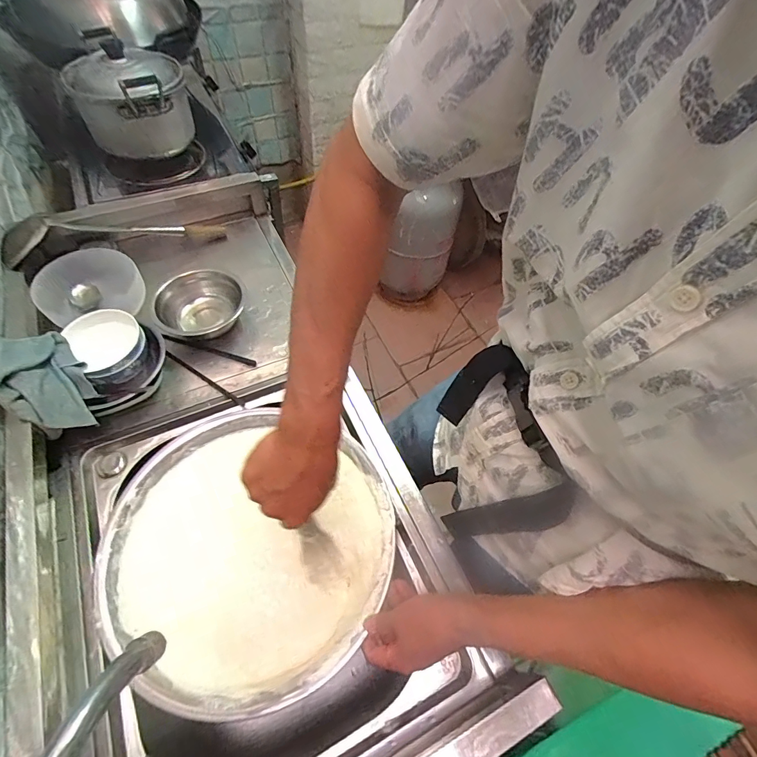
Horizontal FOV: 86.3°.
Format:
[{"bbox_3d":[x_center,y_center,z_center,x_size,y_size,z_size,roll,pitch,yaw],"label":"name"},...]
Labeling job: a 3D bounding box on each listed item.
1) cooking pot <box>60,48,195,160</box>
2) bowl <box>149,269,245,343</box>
[{"bbox_3d":[-0.506,-0.571,0.848,0.192,0.164,0.200,-13,58,-12],"label":"cooking pot"},{"bbox_3d":[-0.306,-0.121,0.700,0.147,0.055,0.135,2,56,-3],"label":"bowl"}]

